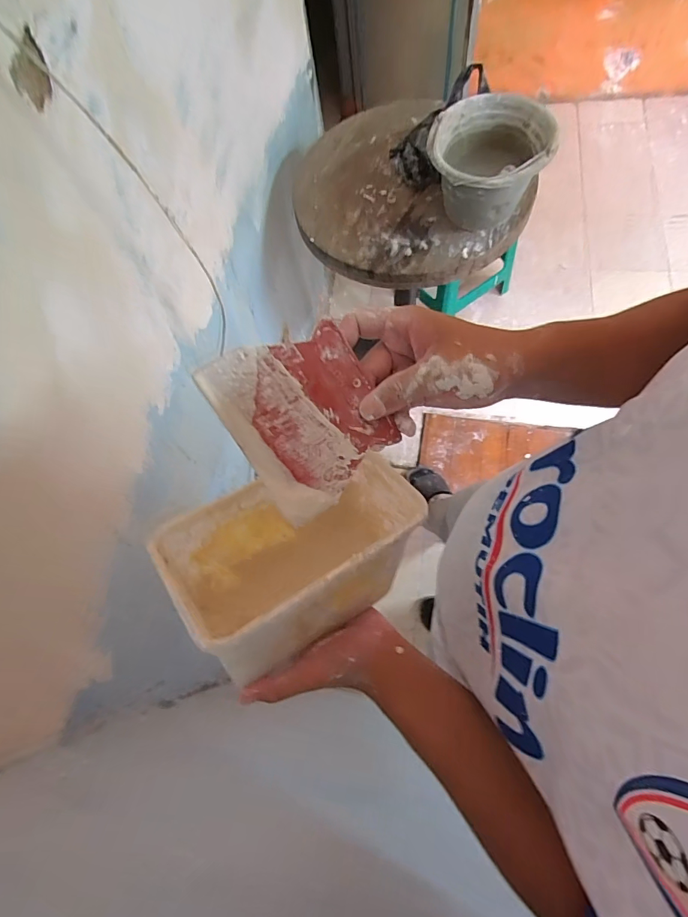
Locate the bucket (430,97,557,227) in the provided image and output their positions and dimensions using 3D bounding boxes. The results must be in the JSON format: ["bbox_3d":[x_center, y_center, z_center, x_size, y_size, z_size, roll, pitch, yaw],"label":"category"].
[{"bbox_3d":[0.295,-0.611,0.893,0.229,0.159,0.251,-1,66,3],"label":"bucket"}]

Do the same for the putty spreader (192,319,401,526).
[{"bbox_3d":[-0.025,-0.031,0.297,0.105,0.004,0.117,-34,99,-18],"label":"putty spreader"}]

